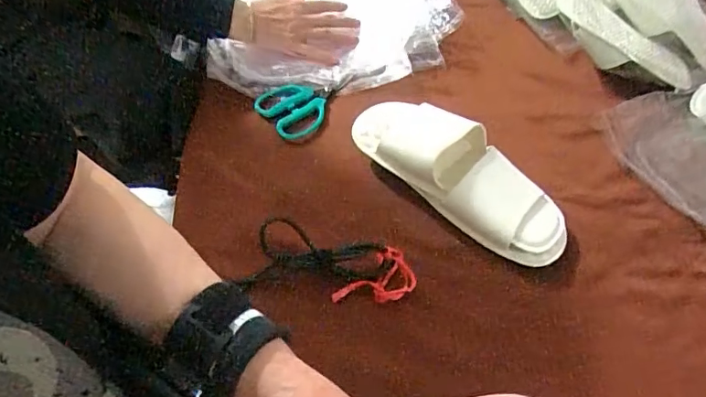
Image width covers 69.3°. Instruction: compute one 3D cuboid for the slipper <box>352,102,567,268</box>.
[{"bbox_3d":[0.128,-0.033,0.616,0.290,0.066,0.101,38,64,18],"label":"slipper"}]

